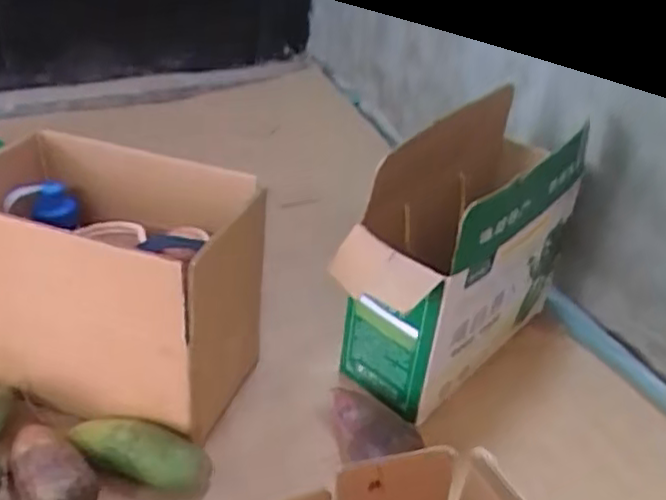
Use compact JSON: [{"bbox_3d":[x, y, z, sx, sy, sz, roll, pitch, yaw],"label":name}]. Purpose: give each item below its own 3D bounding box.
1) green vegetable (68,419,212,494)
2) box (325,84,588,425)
[{"bbox_3d":[-0.232,0.239,0.828,0.184,0.057,0.065,13,35,11],"label":"green vegetable"},{"bbox_3d":[0.189,-0.003,0.988,0.180,0.330,0.439,25,39,26],"label":"box"}]

